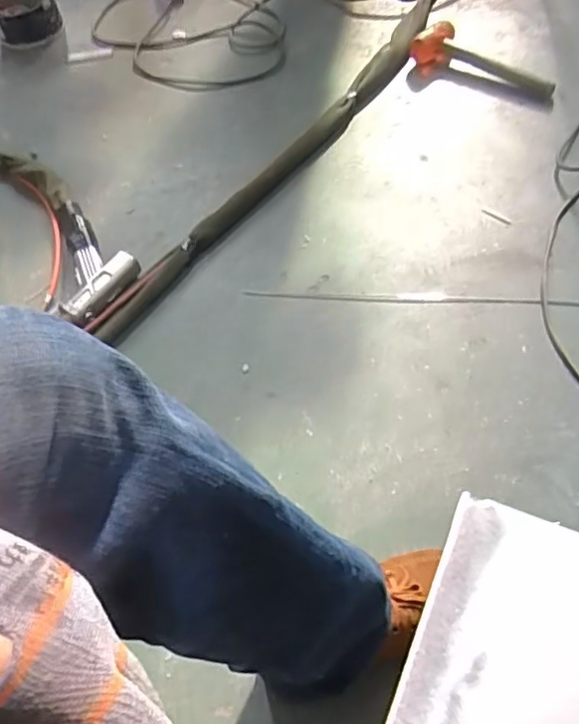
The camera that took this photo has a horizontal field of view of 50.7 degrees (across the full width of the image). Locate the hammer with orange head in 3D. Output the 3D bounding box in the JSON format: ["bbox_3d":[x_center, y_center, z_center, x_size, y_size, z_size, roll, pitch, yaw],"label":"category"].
[{"bbox_3d":[0.364,-0.569,1.175,0.291,0.035,0.120,35,68,27],"label":"hammer with orange head"}]

